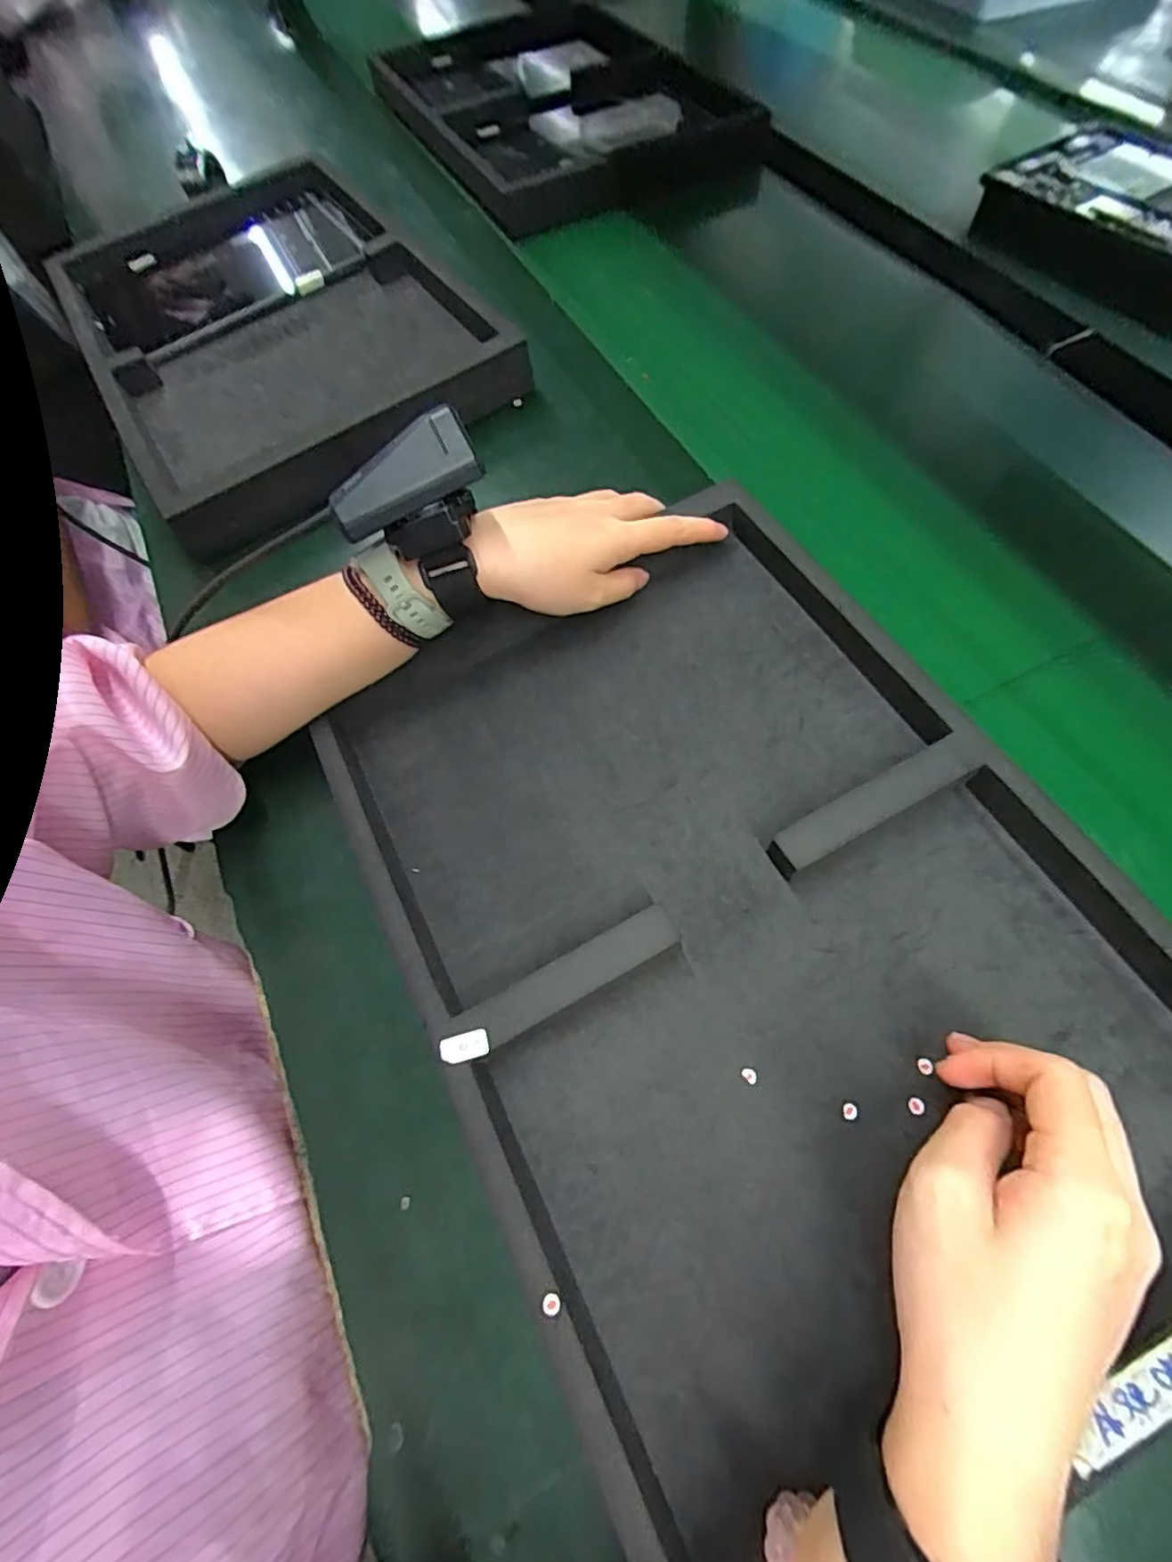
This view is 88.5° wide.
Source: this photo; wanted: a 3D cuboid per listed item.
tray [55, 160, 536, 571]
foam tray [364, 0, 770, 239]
[{"bbox_3d":[-0.268,-0.383,0.507,0.276,0.037,0.435,-33,66,-12],"label":"tray"},{"bbox_3d":[-0.053,-0.761,0.668,0.292,0.041,0.469,-30,65,-10],"label":"foam tray"}]

